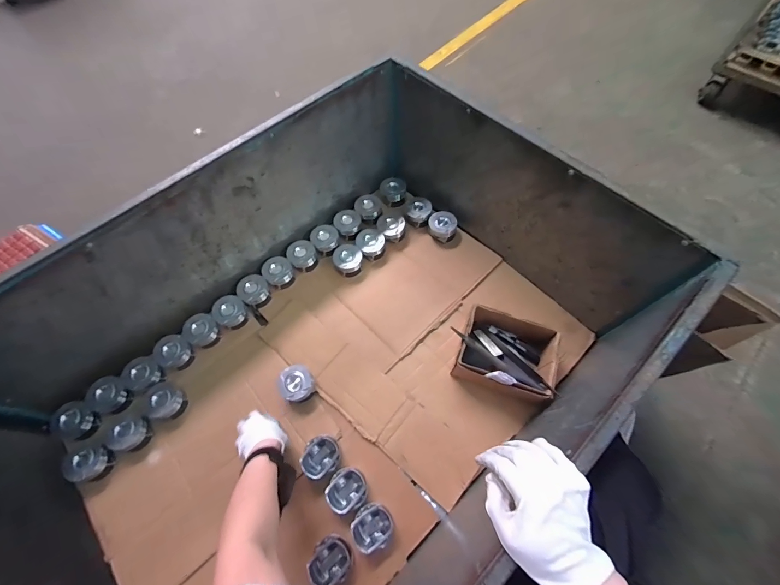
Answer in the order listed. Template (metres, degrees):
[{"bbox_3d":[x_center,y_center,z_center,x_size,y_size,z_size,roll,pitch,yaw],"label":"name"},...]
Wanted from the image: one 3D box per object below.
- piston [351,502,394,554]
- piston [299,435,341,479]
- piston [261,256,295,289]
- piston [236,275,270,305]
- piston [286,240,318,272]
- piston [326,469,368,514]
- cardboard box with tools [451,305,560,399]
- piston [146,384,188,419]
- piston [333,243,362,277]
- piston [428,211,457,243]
[{"bbox_3d":[-0.033,0.432,0.644,0.071,0.045,0.070,-1,63,2],"label":"piston"},{"bbox_3d":[-0.137,0.328,0.700,0.074,0.042,0.076,-9,63,-2],"label":"piston"},{"bbox_3d":[-0.286,-0.052,0.902,0.072,0.045,0.070,-1,63,2],"label":"piston"},{"bbox_3d":[-0.345,-0.008,0.882,0.074,0.041,0.075,-27,65,-10],"label":"piston"},{"bbox_3d":[-0.232,-0.096,0.933,0.075,0.058,0.066,-24,63,-9],"label":"piston"},{"bbox_3d":[-0.082,0.378,0.668,0.070,0.038,0.069,-1,63,2],"label":"piston"},{"bbox_3d":[0.243,0.127,0.758,0.190,0.088,0.166,12,63,9],"label":"cardboard box with tools"},{"bbox_3d":[-0.500,0.245,0.778,0.080,0.058,0.070,12,65,8],"label":"piston"},{"bbox_3d":[-0.111,-0.090,0.929,0.077,0.045,0.085,-15,62,-5],"label":"piston"},{"bbox_3d":[0.144,-0.181,0.959,0.079,0.053,0.071,7,63,7],"label":"piston"}]

